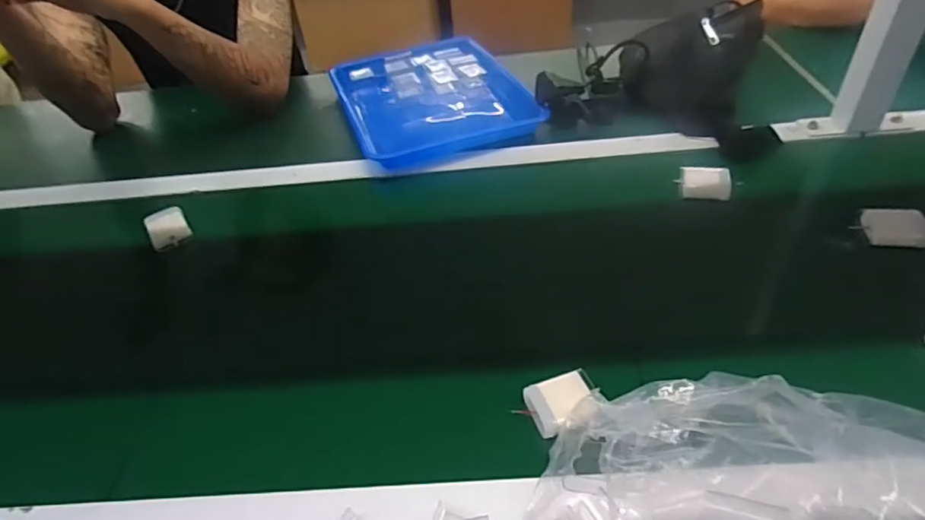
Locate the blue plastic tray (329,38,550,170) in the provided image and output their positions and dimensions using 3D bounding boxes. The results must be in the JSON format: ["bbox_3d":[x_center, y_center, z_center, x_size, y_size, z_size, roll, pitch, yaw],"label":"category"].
[{"bbox_3d":[-0.043,-0.239,0.840,0.262,0.047,0.299,-16,43,-11],"label":"blue plastic tray"}]

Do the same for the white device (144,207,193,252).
[{"bbox_3d":[-0.339,-0.038,0.654,0.041,0.019,0.060,-26,46,-21],"label":"white device"}]

